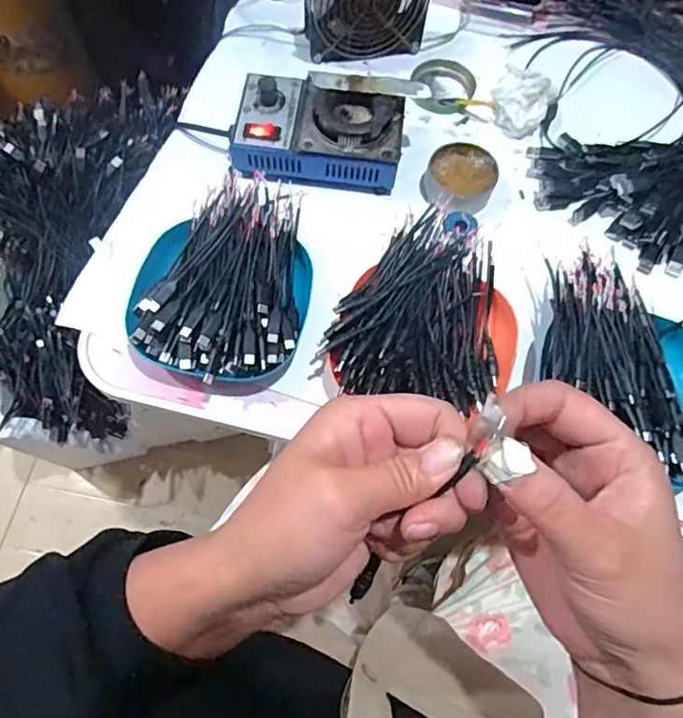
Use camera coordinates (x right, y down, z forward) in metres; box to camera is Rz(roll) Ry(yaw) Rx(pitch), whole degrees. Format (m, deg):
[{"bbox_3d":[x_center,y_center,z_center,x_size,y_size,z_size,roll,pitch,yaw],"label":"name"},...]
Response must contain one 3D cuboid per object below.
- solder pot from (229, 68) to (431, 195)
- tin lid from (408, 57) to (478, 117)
[{"bbox_3d":[-0.016,-0.205,0.508,0.160,0.052,0.104,9,68,1],"label":"solder pot"},{"bbox_3d":[0.104,-0.282,0.582,0.065,0.008,0.069,1,68,-2],"label":"tin lid"}]

